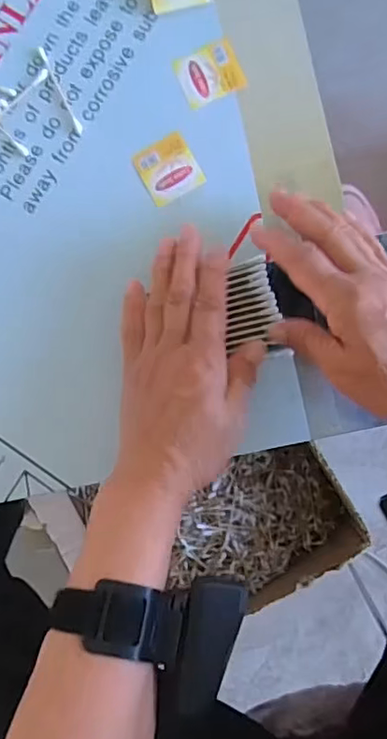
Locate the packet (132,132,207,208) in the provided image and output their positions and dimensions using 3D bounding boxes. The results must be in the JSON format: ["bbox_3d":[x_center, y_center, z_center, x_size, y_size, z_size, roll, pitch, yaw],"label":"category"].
[{"bbox_3d":[-0.018,-0.144,0.400,0.040,0.004,0.042,-28,84,4],"label":"packet"}]

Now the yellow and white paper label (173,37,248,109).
[{"bbox_3d":[0.012,-0.212,0.400,0.044,0.004,0.039,-21,85,4],"label":"yellow and white paper label"}]

